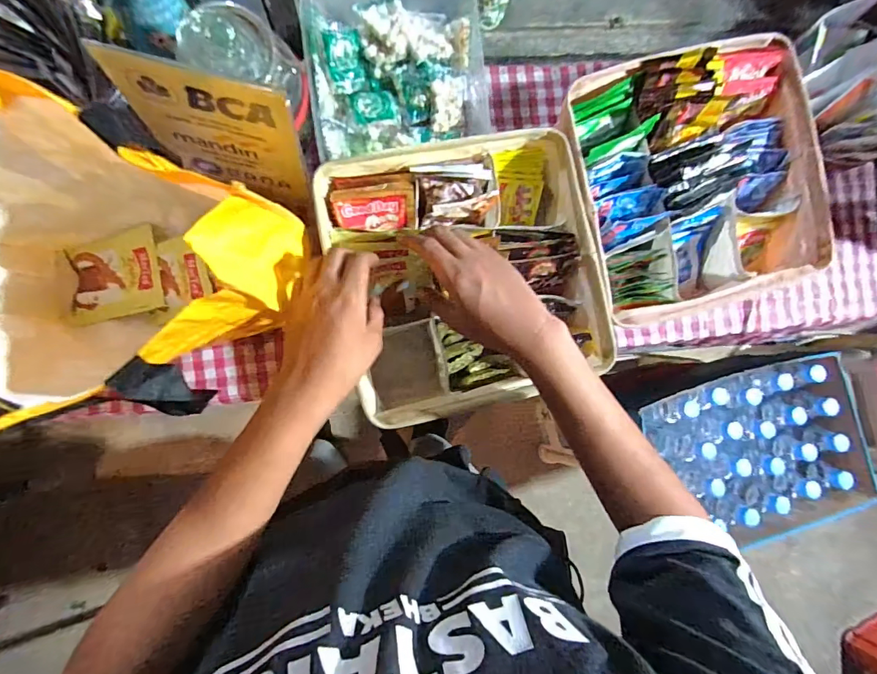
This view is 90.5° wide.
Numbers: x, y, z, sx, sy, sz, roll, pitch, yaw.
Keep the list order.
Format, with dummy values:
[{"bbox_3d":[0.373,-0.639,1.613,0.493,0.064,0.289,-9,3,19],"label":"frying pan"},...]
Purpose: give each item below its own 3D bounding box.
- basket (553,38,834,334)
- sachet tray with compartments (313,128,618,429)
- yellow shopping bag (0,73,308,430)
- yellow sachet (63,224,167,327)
[{"bbox_3d":[0.292,-0.178,0.519,0.270,0.100,0.272,-15,88,-8],"label":"basket"},{"bbox_3d":[0.024,-0.066,0.508,0.285,0.114,0.282,-14,88,-8],"label":"sachet tray with compartments"},{"bbox_3d":[-0.296,-0.048,0.387,0.271,0.244,0.217,20,84,-5],"label":"yellow shopping bag"},{"bbox_3d":[-0.363,-0.067,0.489,0.108,0.008,0.092,-13,87,4],"label":"yellow sachet"}]

